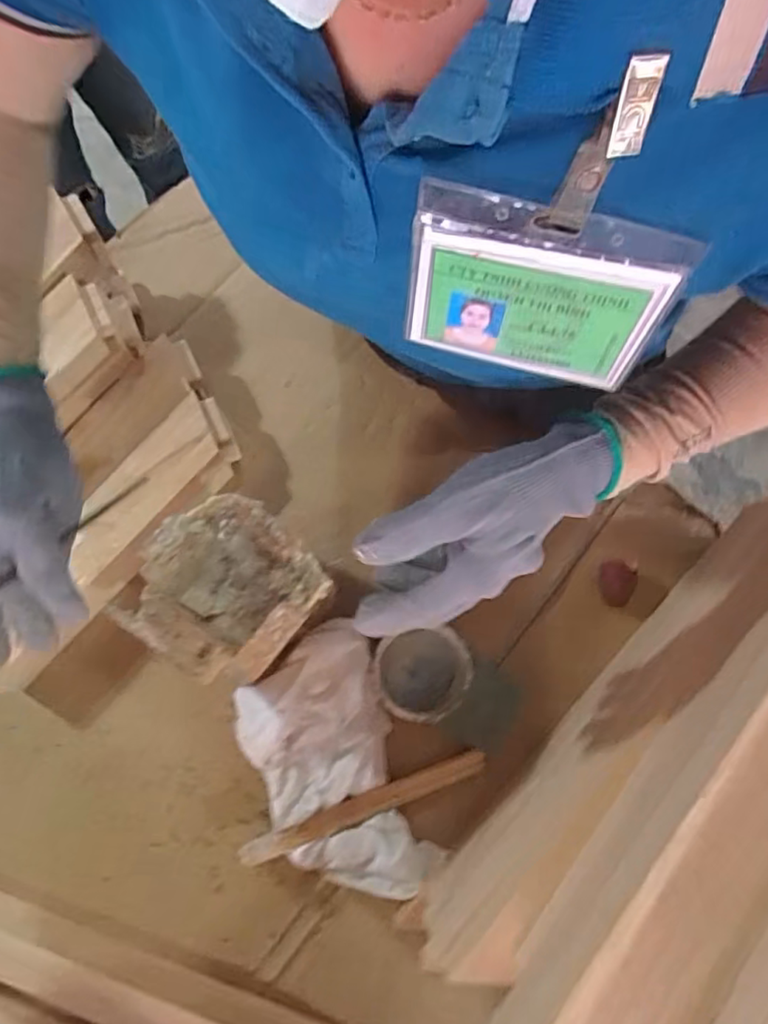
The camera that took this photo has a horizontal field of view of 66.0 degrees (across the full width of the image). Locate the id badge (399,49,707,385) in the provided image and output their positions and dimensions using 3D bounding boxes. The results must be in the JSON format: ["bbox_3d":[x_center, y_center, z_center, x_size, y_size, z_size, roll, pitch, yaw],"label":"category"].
[{"bbox_3d":[0.060,-0.092,0.213,0.099,0.124,0.016,16,75,4],"label":"id badge"}]

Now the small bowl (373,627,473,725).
[{"bbox_3d":[0.033,0.143,0.519,0.077,0.057,0.072,0,75,-1],"label":"small bowl"}]

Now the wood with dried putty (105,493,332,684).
[{"bbox_3d":[-0.113,0.051,0.431,0.125,0.042,0.132,37,77,9],"label":"wood with dried putty"}]

